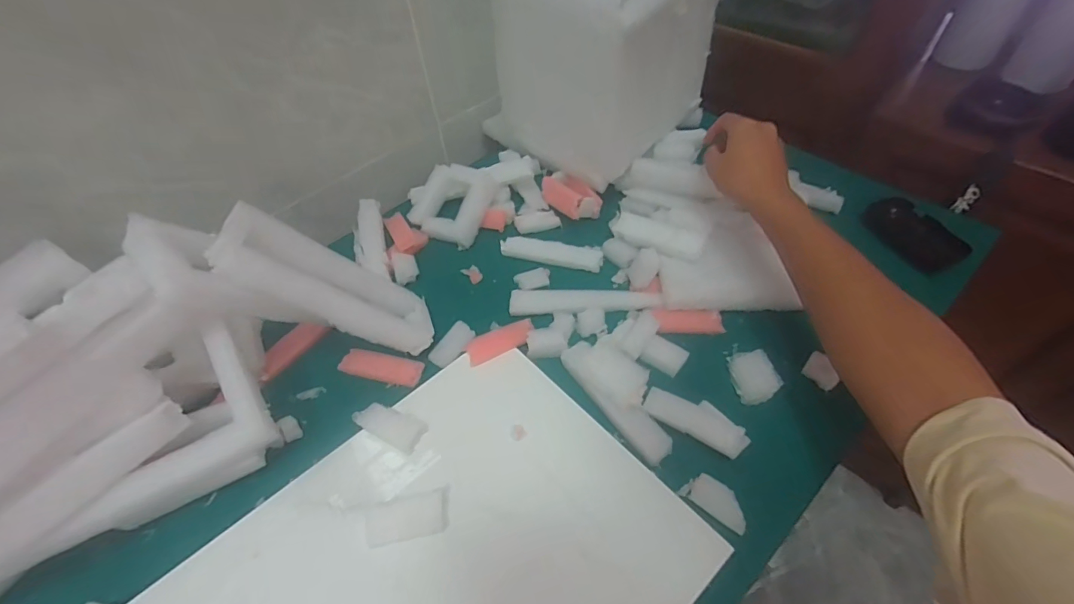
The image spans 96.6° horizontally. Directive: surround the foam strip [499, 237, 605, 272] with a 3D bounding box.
[{"bbox_3d":[0.018,-0.062,0.591,0.126,0.010,0.028,11,53,12],"label":"foam strip"}]

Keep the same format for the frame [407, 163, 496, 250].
[{"bbox_3d":[-0.109,-0.132,0.630,0.094,0.034,0.106,24,83,18],"label":"frame"}]

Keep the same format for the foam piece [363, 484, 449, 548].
[{"bbox_3d":[-0.108,0.182,0.402,0.069,0.007,0.033,-13,51,-6],"label":"foam piece"}]

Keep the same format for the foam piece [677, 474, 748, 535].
[{"bbox_3d":[0.152,0.165,0.402,0.054,0.004,0.029,30,59,25],"label":"foam piece"}]

